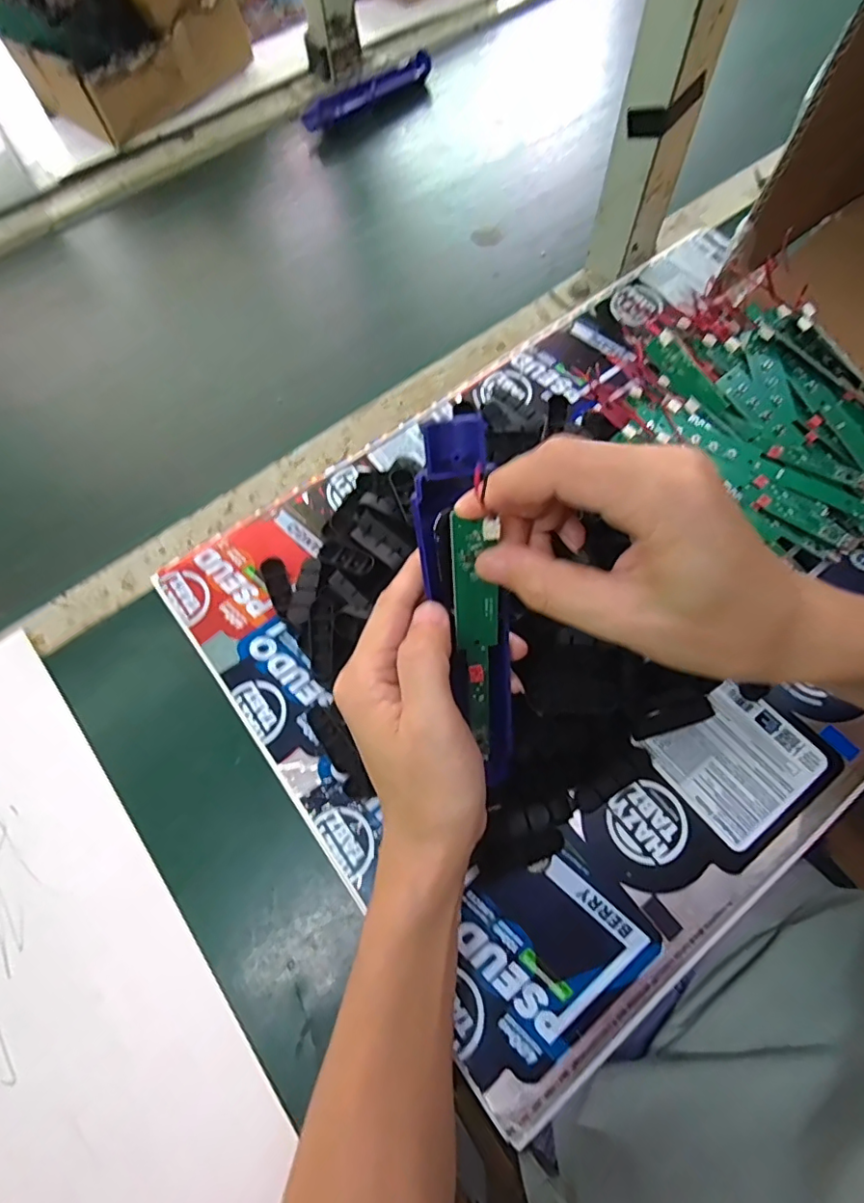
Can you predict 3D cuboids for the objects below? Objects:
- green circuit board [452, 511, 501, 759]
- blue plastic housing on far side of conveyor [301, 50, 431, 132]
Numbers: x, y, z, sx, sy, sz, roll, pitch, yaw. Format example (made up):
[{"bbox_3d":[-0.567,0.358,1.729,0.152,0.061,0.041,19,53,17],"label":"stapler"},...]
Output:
[{"bbox_3d":[0.022,0.020,0.252,0.019,0.126,0.008,-6,33,1],"label":"green circuit board"},{"bbox_3d":[-0.074,-0.582,0.621,0.169,0.014,0.028,-40,70,-13],"label":"blue plastic housing on far side of conveyor"}]

